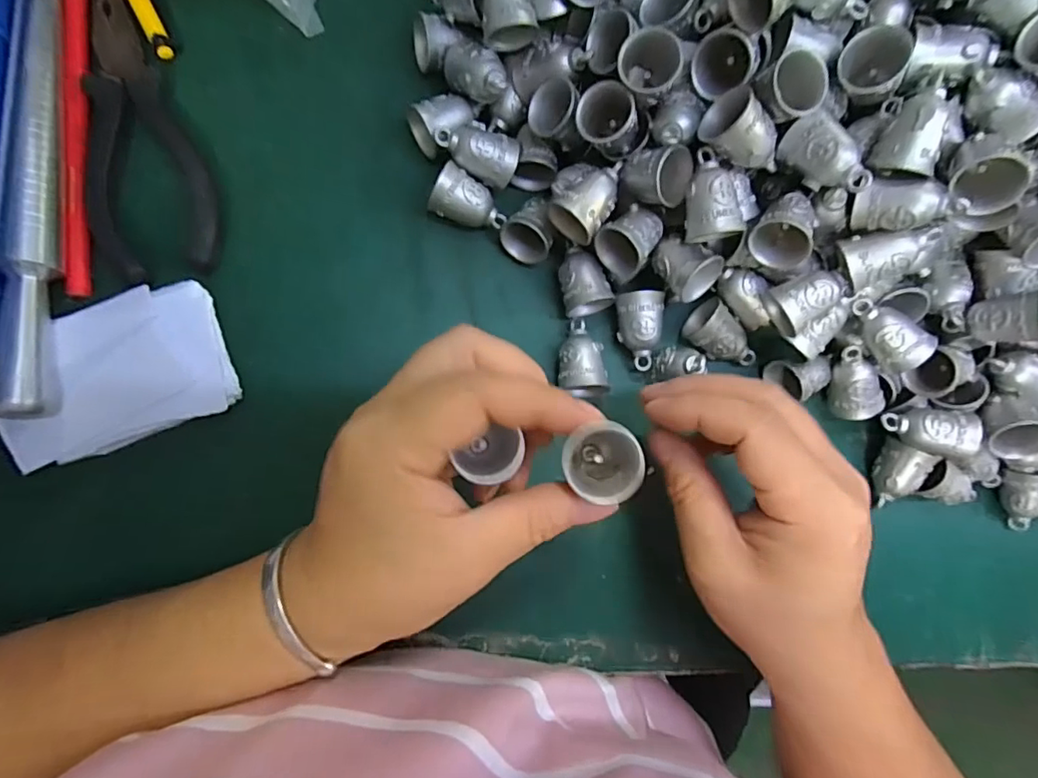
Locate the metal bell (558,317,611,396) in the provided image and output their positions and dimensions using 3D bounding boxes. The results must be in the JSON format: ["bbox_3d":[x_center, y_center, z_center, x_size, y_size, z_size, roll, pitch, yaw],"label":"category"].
[{"bbox_3d":[0.028,-0.015,0.264,0.023,0.018,0.038,-10,87,-8],"label":"metal bell"}]

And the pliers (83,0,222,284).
[{"bbox_3d":[-0.173,-0.127,0.246,0.050,0.007,0.155,-11,88,-9],"label":"pliers"}]

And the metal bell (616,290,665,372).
[{"bbox_3d":[0.058,-0.028,0.270,0.022,0.020,0.037,2,86,-7],"label":"metal bell"}]

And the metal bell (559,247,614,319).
[{"bbox_3d":[0.031,-0.053,0.266,0.022,0.020,0.032,-12,88,-8],"label":"metal bell"}]

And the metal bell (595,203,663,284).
[{"bbox_3d":[0.051,-0.066,0.247,0.027,0.020,0.025,-38,91,-8],"label":"metal bell"}]

